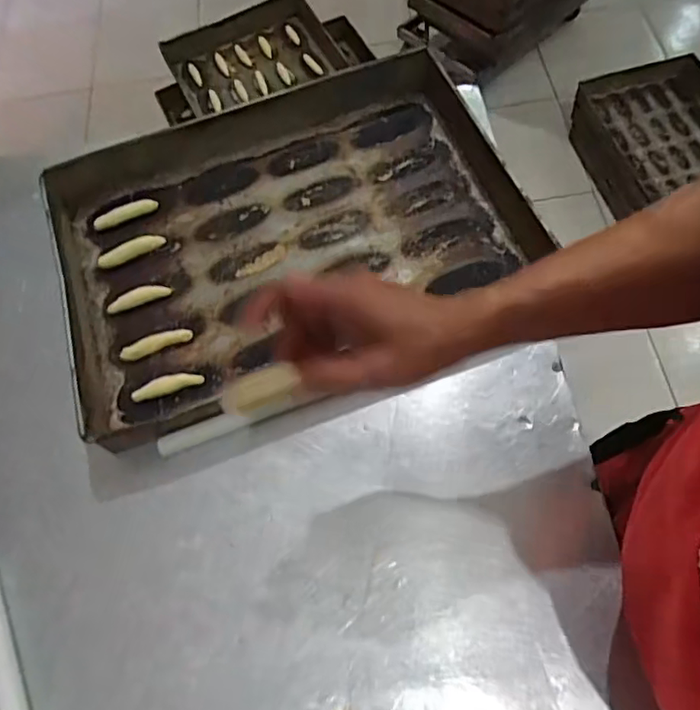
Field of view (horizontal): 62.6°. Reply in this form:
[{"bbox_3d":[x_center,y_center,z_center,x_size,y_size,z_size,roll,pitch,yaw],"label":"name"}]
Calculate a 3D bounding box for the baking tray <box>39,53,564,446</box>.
[{"bbox_3d":[-0.075,-0.148,0.660,0.521,0.051,0.367,-21,64,-5],"label":"baking tray"}]

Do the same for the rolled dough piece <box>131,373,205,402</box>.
[{"bbox_3d":[-0.194,0.031,0.610,0.076,0.012,0.016,-16,64,-2],"label":"rolled dough piece"}]

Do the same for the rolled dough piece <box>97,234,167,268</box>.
[{"bbox_3d":[-0.264,-0.127,0.694,0.080,0.014,0.017,-29,66,-9],"label":"rolled dough piece"}]

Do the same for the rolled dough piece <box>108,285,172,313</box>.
[{"bbox_3d":[-0.243,-0.067,0.660,0.072,0.010,0.017,-20,64,-4],"label":"rolled dough piece"}]

